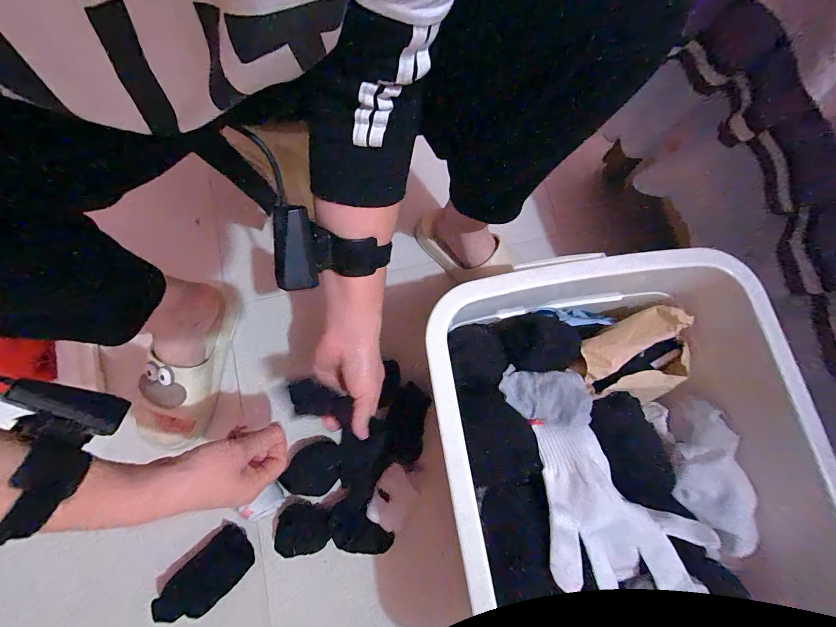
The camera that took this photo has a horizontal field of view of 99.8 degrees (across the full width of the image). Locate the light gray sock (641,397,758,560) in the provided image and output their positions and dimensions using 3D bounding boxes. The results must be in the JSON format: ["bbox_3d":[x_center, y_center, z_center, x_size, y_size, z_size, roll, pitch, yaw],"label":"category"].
[{"bbox_3d":[0.293,0.169,0.362,0.074,0.058,0.162,2,75,-1],"label":"light gray sock"}]

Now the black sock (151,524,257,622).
[{"bbox_3d":[-0.283,0.355,0.476,0.065,0.046,0.112,44,78,9],"label":"black sock"}]

